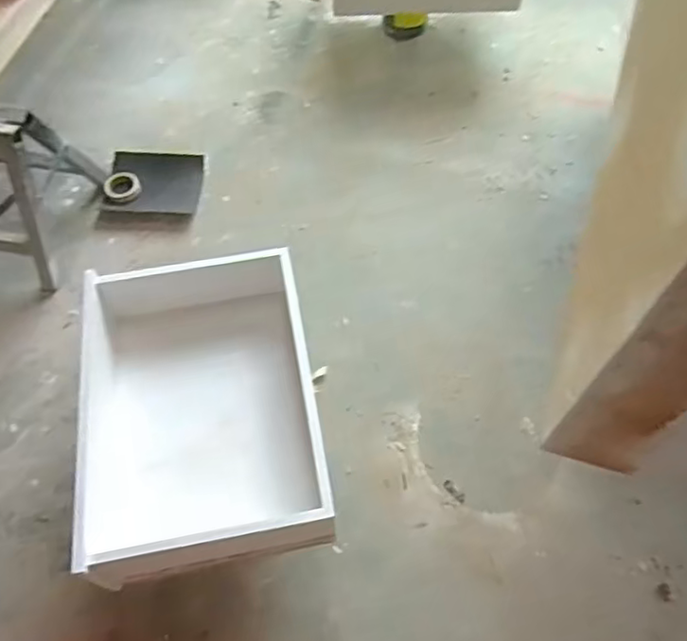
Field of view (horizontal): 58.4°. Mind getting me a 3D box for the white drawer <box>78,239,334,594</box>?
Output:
[{"bbox_3d":[-0.262,0.150,1.191,0.433,0.182,0.591,-8,61,-4],"label":"white drawer"}]

